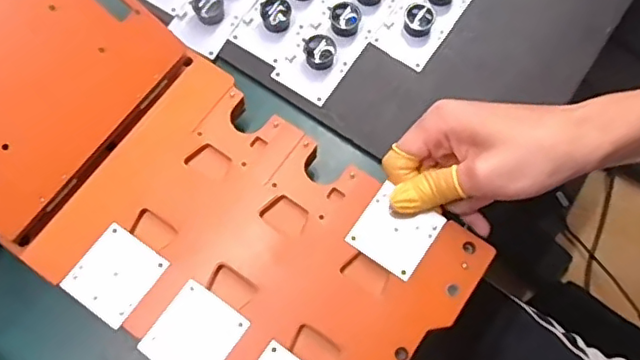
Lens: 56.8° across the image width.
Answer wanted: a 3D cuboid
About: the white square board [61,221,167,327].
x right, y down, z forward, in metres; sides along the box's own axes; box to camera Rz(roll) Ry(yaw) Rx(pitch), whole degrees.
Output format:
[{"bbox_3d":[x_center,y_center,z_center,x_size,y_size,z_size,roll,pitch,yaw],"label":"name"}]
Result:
[{"bbox_3d":[-0.120,0.055,0.348,0.044,0.004,0.047,34,72,11],"label":"white square board"}]

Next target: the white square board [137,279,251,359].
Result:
[{"bbox_3d":[-0.072,0.088,0.337,0.044,0.004,0.048,34,72,11],"label":"white square board"}]

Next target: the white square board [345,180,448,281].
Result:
[{"bbox_3d":[0.046,0.030,0.361,0.045,0.004,0.045,34,72,11],"label":"white square board"}]

